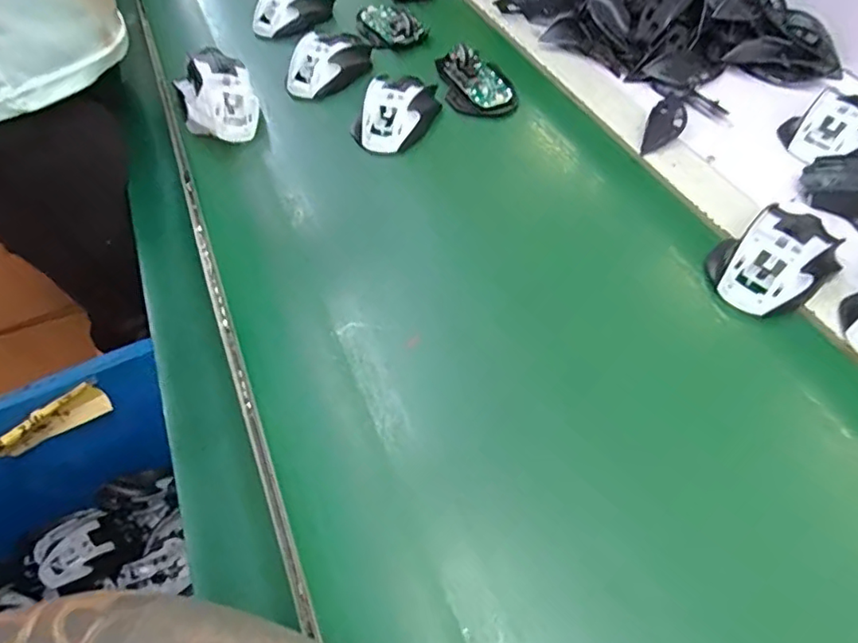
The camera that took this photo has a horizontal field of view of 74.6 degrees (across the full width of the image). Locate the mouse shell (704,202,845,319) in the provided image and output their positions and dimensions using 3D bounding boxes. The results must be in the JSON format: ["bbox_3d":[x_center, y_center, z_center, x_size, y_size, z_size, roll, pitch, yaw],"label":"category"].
[{"bbox_3d":[0.265,-0.048,0.434,0.089,0.033,0.071,-32,60,-21],"label":"mouse shell"}]

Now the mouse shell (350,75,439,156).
[{"bbox_3d":[-0.031,-0.218,0.571,0.066,0.034,0.106,20,56,13],"label":"mouse shell"}]

